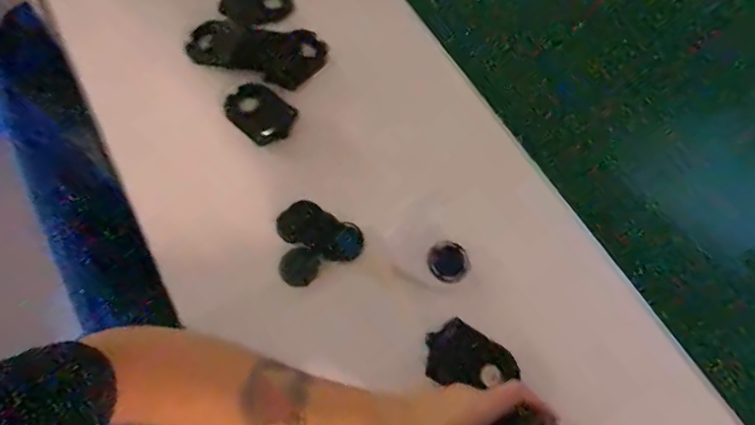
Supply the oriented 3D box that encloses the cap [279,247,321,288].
[{"bbox_3d":[-0.076,0.053,0.478,0.038,0.014,0.035,0,68,0],"label":"cap"}]

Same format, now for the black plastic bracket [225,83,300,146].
[{"bbox_3d":[-0.127,-0.108,0.534,0.073,0.018,0.053,40,73,15],"label":"black plastic bracket"}]

